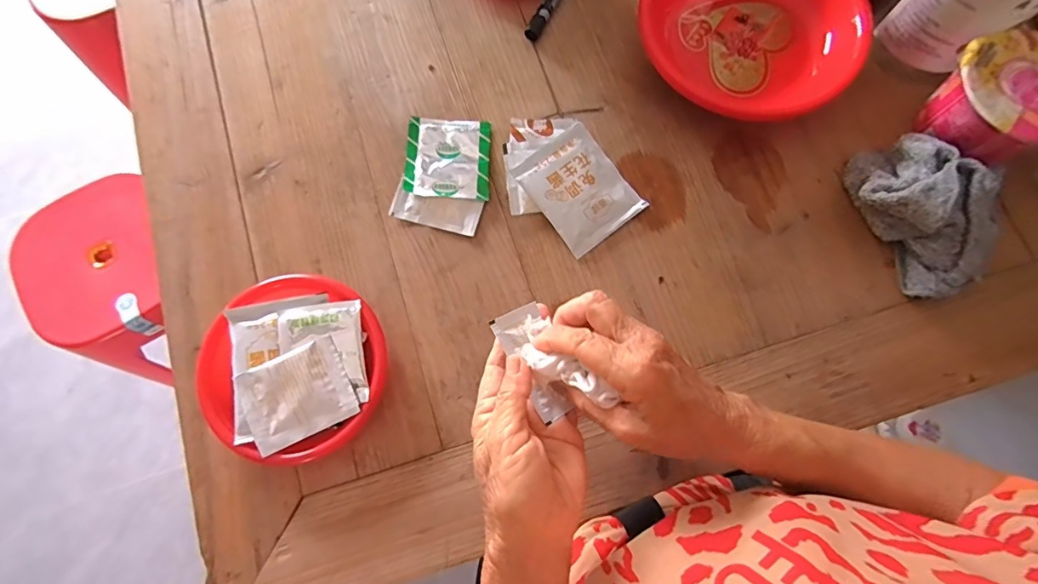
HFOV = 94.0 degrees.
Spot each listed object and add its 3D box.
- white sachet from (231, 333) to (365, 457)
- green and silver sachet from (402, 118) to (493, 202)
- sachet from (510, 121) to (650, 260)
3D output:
[{"bbox_3d":[-0.169,0.078,0.368,0.079,0.004,0.065,-25,84,-7],"label":"white sachet"},{"bbox_3d":[-0.063,-0.120,0.431,0.073,0.010,0.077,2,77,1],"label":"green and silver sachet"},{"bbox_3d":[0.053,-0.089,0.418,0.077,0.016,0.093,-38,79,-7],"label":"sachet"}]

